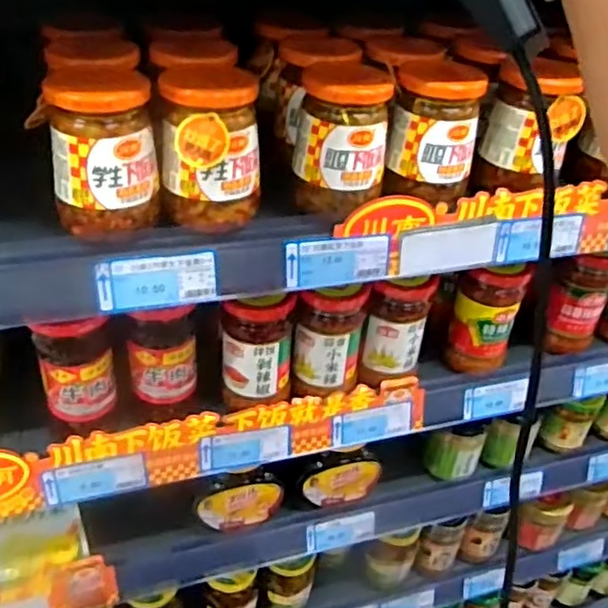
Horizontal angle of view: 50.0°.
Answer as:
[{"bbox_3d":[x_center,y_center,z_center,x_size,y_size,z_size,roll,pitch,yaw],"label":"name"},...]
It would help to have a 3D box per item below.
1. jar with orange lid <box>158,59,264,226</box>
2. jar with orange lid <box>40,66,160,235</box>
[{"bbox_3d":[-0.065,-0.108,0.457,0.058,0.102,0.068,29,43,28],"label":"jar with orange lid"},{"bbox_3d":[-0.136,-0.107,0.446,0.070,0.099,0.076,-4,38,-13],"label":"jar with orange lid"}]

